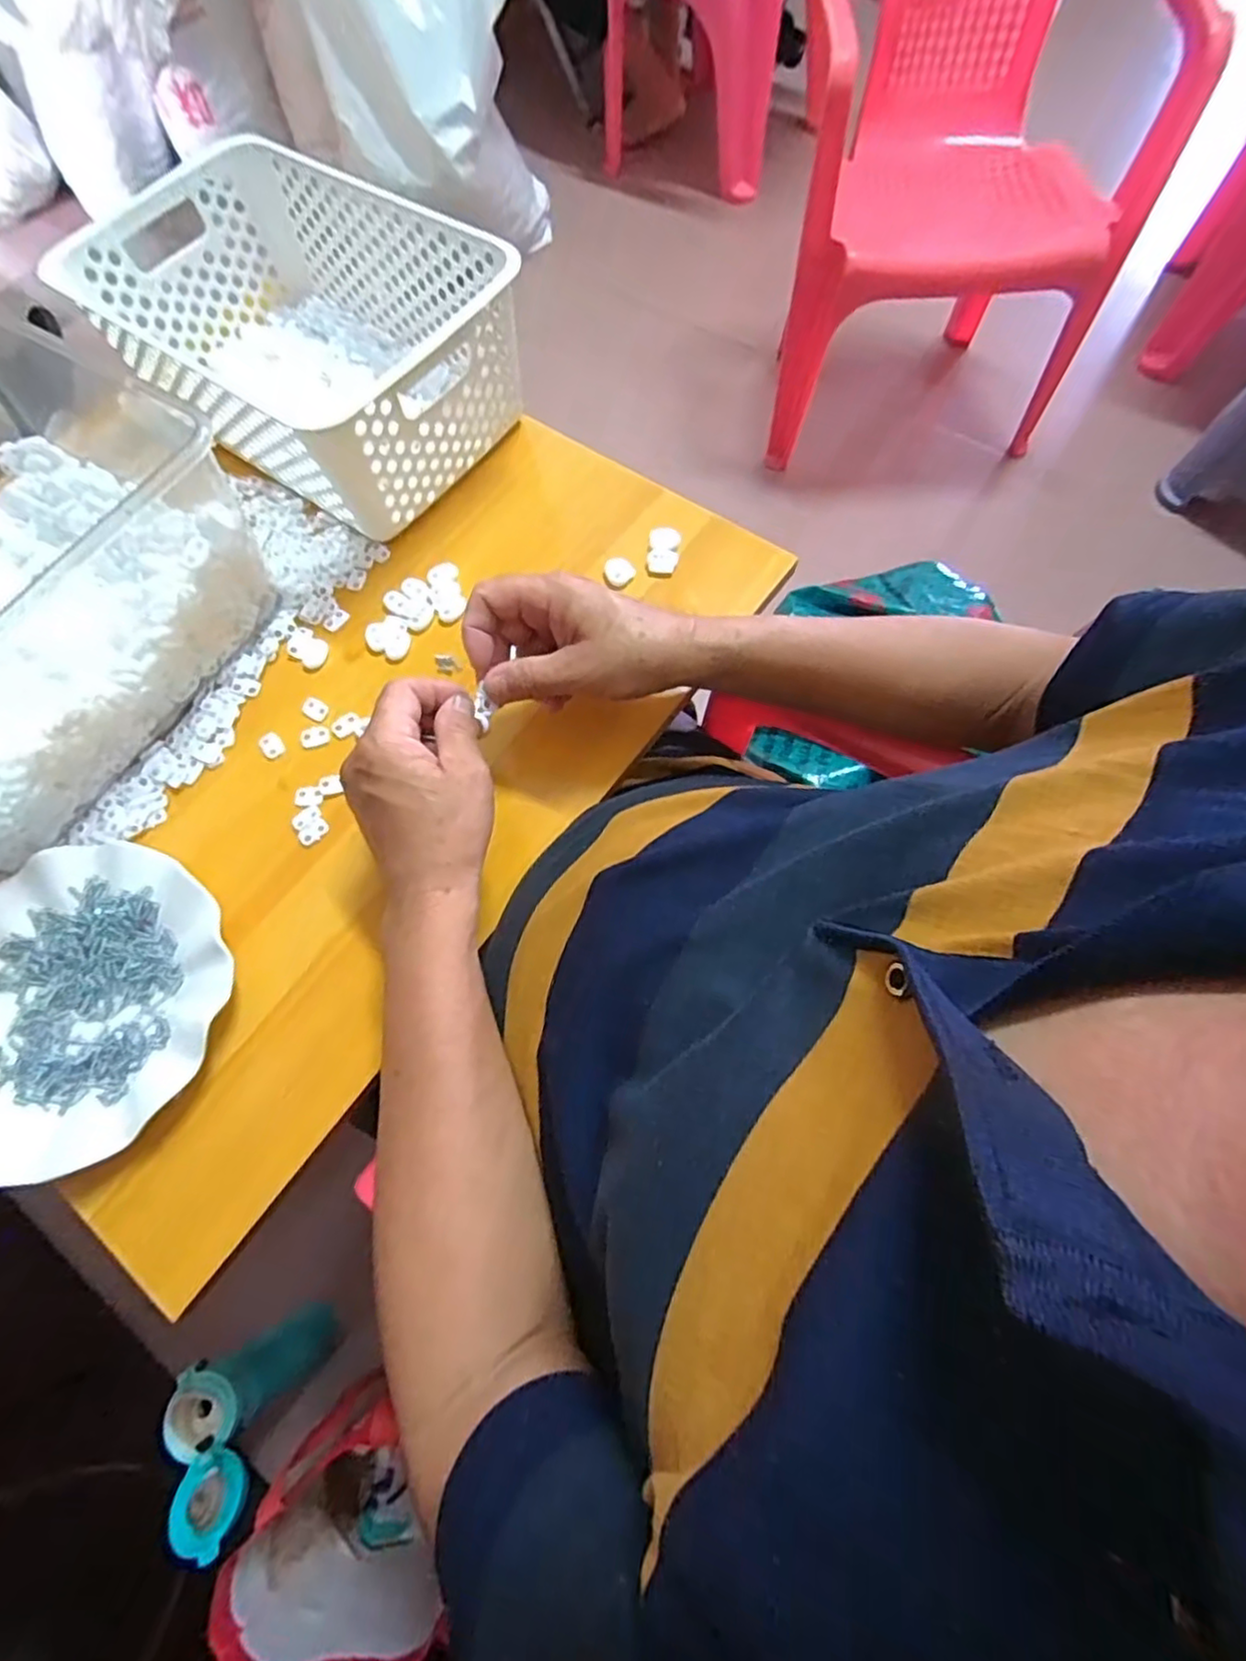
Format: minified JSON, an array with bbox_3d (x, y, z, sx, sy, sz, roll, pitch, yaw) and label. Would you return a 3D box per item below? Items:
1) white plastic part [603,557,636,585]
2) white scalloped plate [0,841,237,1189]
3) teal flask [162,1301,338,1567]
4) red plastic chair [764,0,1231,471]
[{"bbox_3d":[-0.002,-0.192,0.488,0.022,0.007,0.021,-7,70,-1],"label":"white plastic part"},{"bbox_3d":[-0.323,0.098,0.387,0.180,0.021,0.177,0,70,1],"label":"white scalloped plate"},{"bbox_3d":[-0.337,0.545,0.643,0.064,0.248,0.122,-31,72,-9],"label":"teal flask"},{"bbox_3d":[0.483,-0.981,0.938,0.478,0.579,0.511,7,70,4],"label":"red plastic chair"}]

